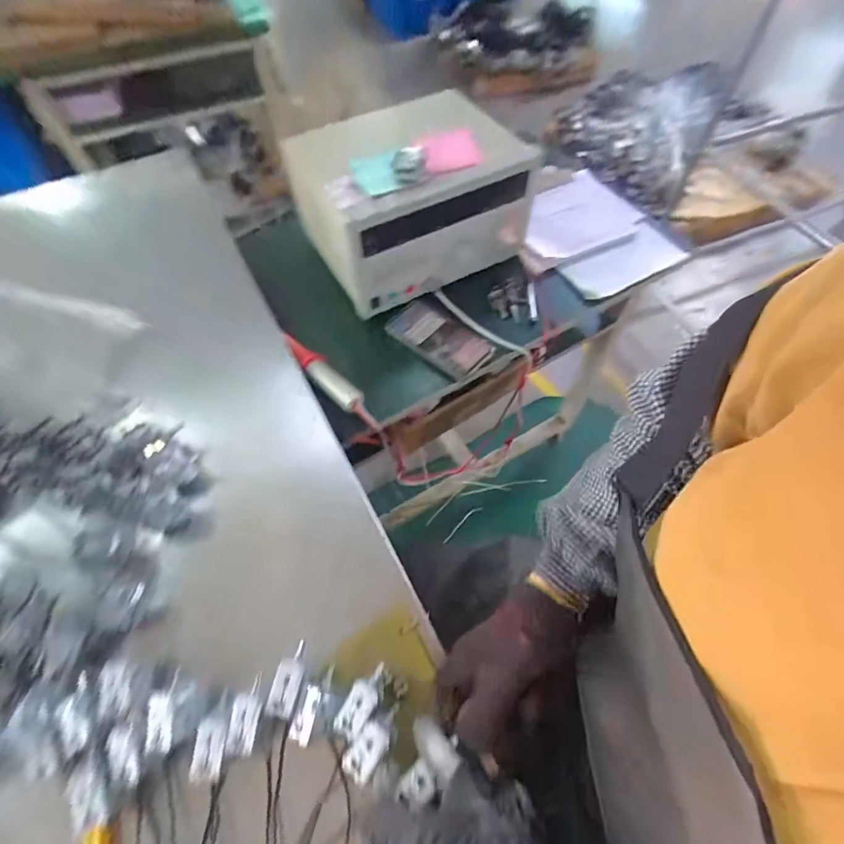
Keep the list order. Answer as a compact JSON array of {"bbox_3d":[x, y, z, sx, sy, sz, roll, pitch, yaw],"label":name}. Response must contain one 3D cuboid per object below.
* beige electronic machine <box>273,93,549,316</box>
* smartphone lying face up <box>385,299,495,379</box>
[{"bbox_3d":[-0.024,-0.379,0.717,0.317,0.179,0.290,-25,64,-14],"label":"beige electronic machine"},{"bbox_3d":[0.028,-0.133,0.677,0.161,0.016,0.072,33,65,17],"label":"smartphone lying face up"}]

